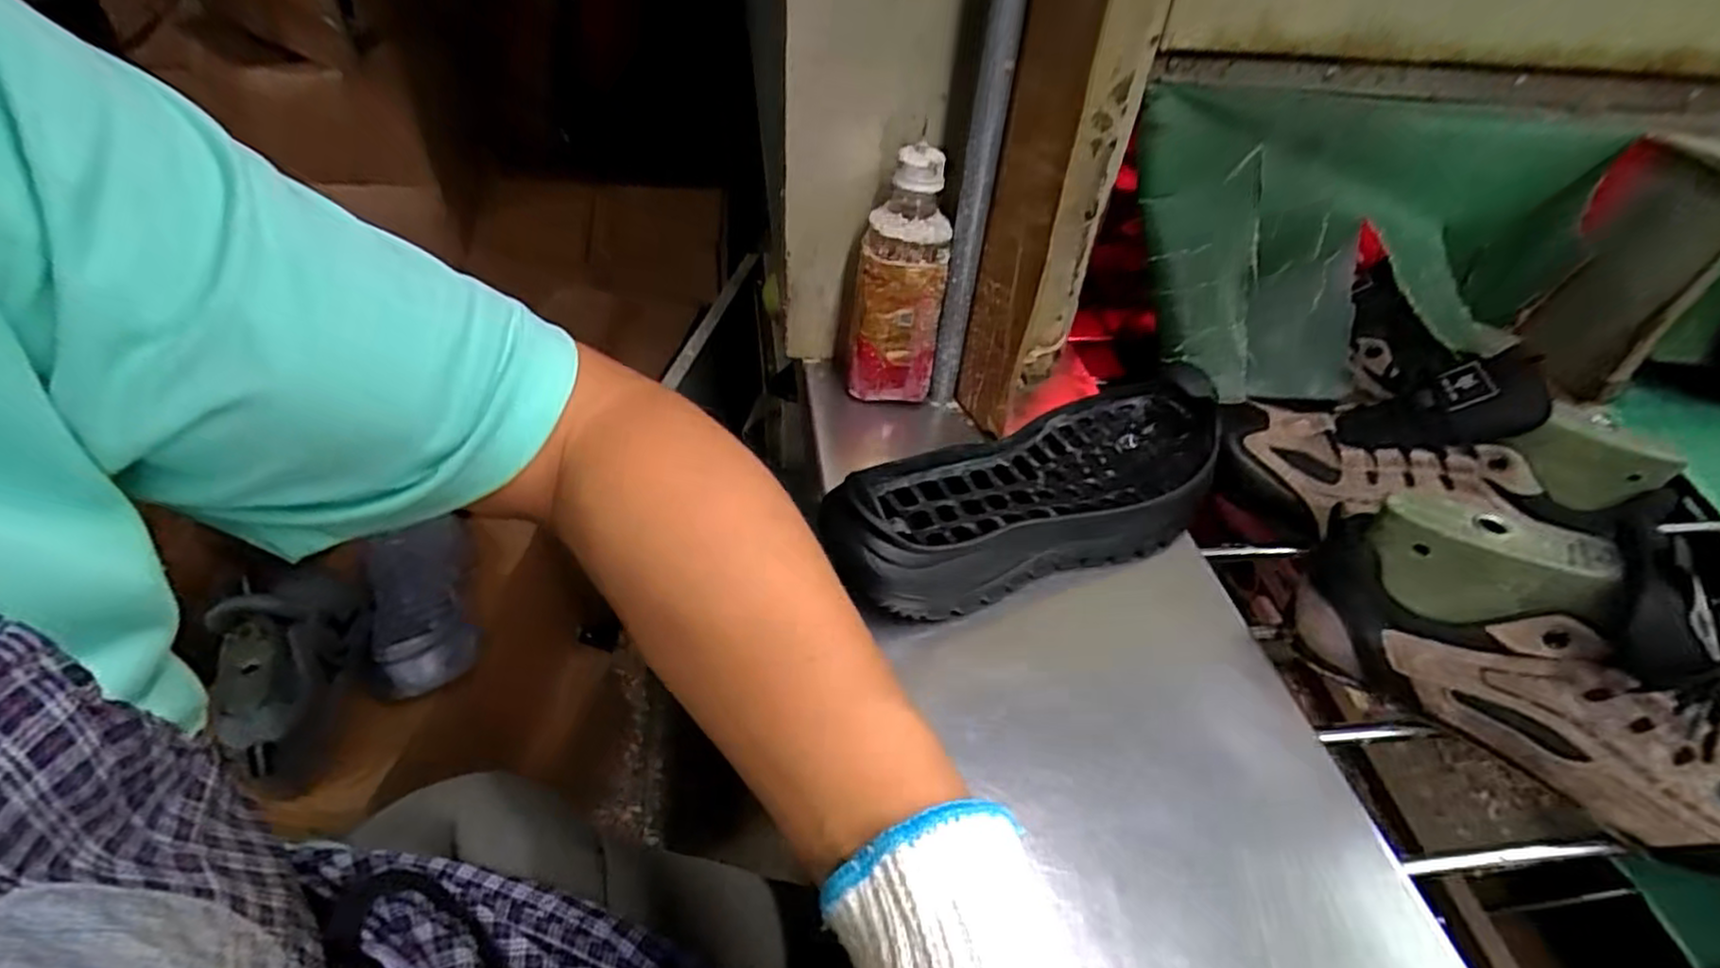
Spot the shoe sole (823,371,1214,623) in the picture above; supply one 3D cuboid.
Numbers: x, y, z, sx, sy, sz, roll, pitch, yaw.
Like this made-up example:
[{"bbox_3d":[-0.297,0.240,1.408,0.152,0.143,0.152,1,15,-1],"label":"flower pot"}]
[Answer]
[{"bbox_3d":[0.118,0.002,0.459,0.297,0.065,0.109,-23,49,-27],"label":"shoe sole"}]

